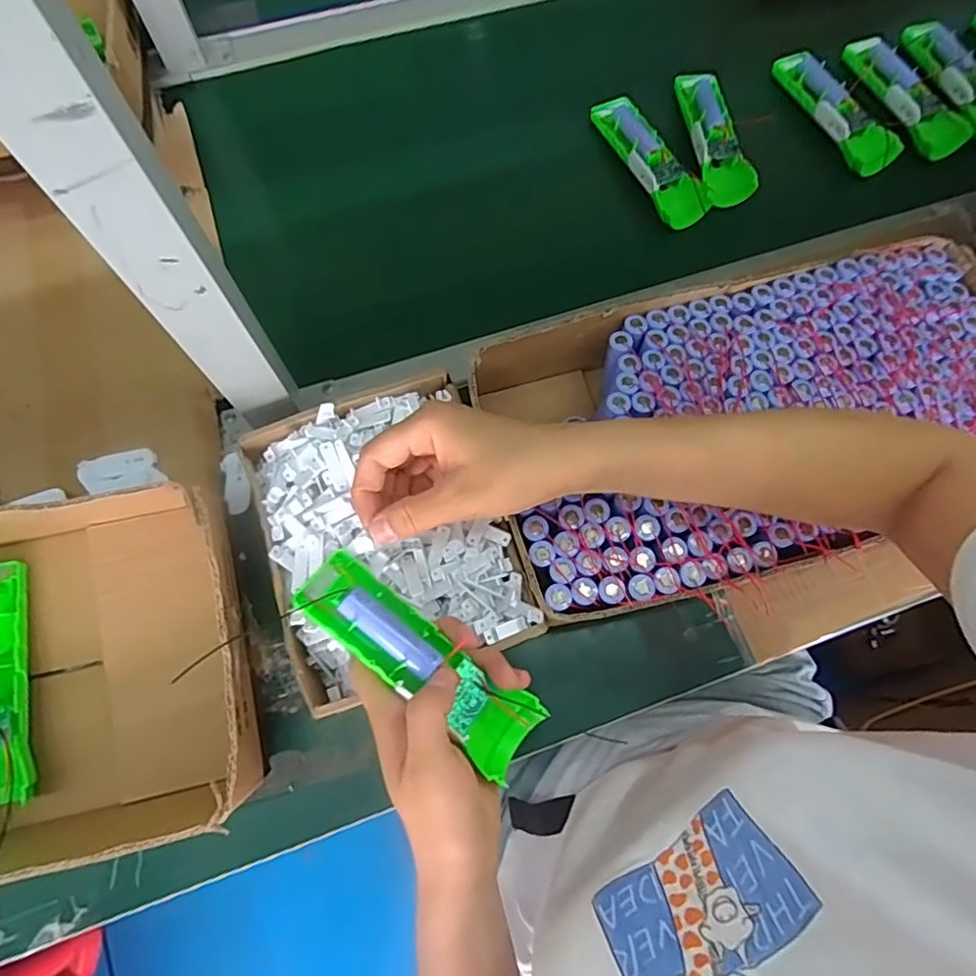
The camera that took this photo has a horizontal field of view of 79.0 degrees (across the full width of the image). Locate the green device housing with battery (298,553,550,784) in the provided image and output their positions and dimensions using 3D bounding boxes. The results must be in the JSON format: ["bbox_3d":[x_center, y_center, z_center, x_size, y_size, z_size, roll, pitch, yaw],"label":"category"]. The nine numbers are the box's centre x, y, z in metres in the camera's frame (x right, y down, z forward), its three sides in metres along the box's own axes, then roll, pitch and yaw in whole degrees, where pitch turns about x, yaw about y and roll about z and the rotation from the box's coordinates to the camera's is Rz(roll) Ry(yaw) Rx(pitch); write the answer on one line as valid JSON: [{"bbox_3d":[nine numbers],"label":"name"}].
[{"bbox_3d":[-0.039,0.102,0.349,0.162,0.030,0.044,41,78,-5],"label":"green device housing with battery"}]

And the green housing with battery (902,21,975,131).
[{"bbox_3d":[0.481,-0.423,0.599,0.039,0.024,0.159,-21,75,-6],"label":"green housing with battery"}]

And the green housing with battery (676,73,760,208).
[{"bbox_3d":[0.226,-0.356,0.592,0.050,0.020,0.152,-7,74,-2],"label":"green housing with battery"}]

